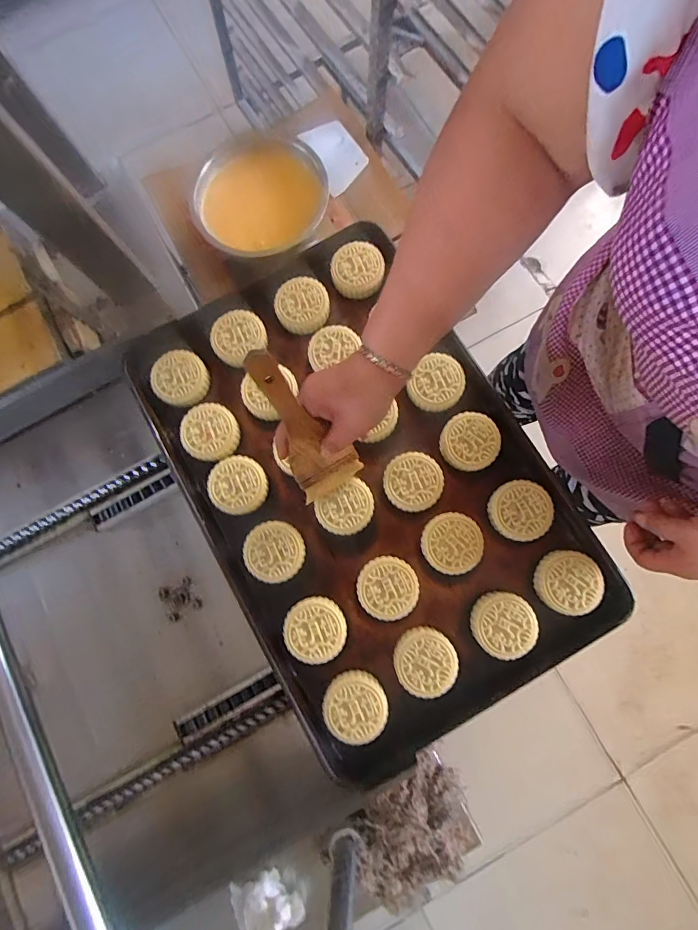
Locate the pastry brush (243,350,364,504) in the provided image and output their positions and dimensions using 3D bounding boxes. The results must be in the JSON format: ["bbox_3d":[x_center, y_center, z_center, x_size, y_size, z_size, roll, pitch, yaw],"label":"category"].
[{"bbox_3d":[-0.042,-0.030,0.414,0.073,0.223,0.010,-35,55,-6],"label":"pastry brush"}]

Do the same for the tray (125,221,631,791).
[{"bbox_3d":[0.013,0.012,0.518,0.396,0.045,0.583,-30,81,-5],"label":"tray"}]

